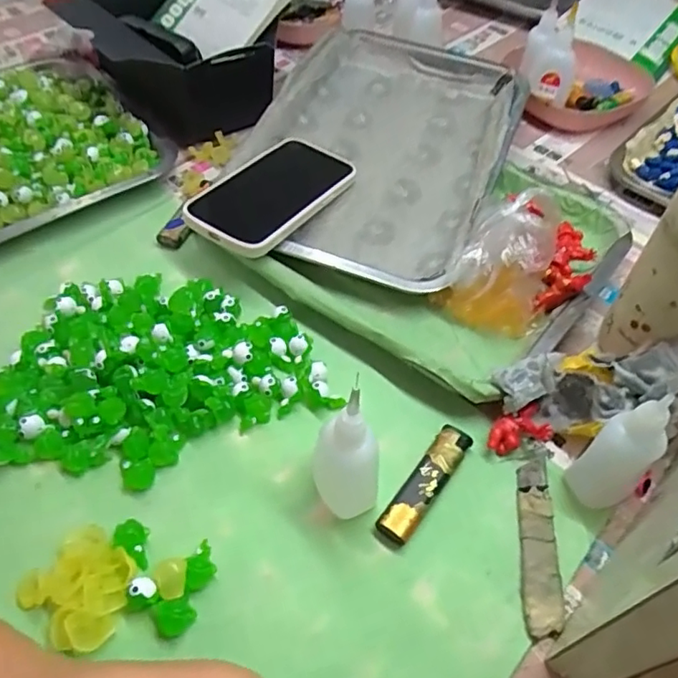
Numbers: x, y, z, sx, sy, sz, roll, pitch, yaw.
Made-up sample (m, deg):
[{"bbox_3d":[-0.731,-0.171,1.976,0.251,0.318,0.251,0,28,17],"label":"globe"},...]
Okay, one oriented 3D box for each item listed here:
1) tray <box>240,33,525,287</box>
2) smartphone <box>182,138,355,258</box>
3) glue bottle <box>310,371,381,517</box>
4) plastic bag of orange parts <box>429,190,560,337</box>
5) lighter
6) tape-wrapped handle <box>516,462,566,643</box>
[{"bbox_3d":[0.043,-0.186,0.525,0.210,0.028,0.344,18,54,13],"label":"tray"},{"bbox_3d":[-0.053,-0.121,0.467,0.081,0.015,0.158,22,46,21],"label":"smartphone"},{"bbox_3d":[0.004,0.057,0.296,0.034,0.100,0.035,-2,52,-2],"label":"glue bottle"},{"bbox_3d":[0.123,-0.066,0.421,0.072,0.050,0.108,18,54,13],"label":"plastic bag of orange parts"},{"bbox_3d":[0.051,0.083,0.332,0.019,0.013,0.079,29,57,21],"label":"lighter"},{"bbox_3d":[0.109,0.111,0.314,0.019,0.007,0.098,7,52,4],"label":"tape-wrapped handle"}]

